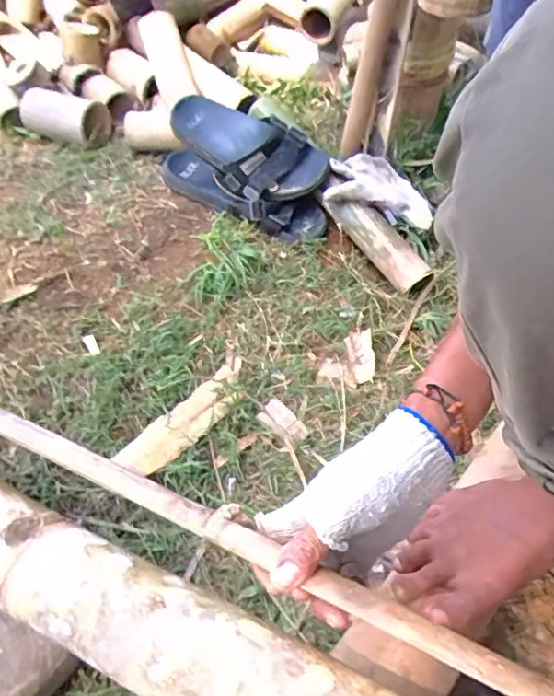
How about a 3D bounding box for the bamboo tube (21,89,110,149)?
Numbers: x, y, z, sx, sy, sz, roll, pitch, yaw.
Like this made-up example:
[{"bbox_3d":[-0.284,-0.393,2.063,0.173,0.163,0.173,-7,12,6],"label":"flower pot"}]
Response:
[{"bbox_3d":[-0.371,-0.410,0.928,0.163,0.063,0.083,21,57,24],"label":"bamboo tube"}]

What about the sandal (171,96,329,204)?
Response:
[{"bbox_3d":[-0.056,-0.317,0.828,0.270,0.060,0.124,32,63,25],"label":"sandal"}]

